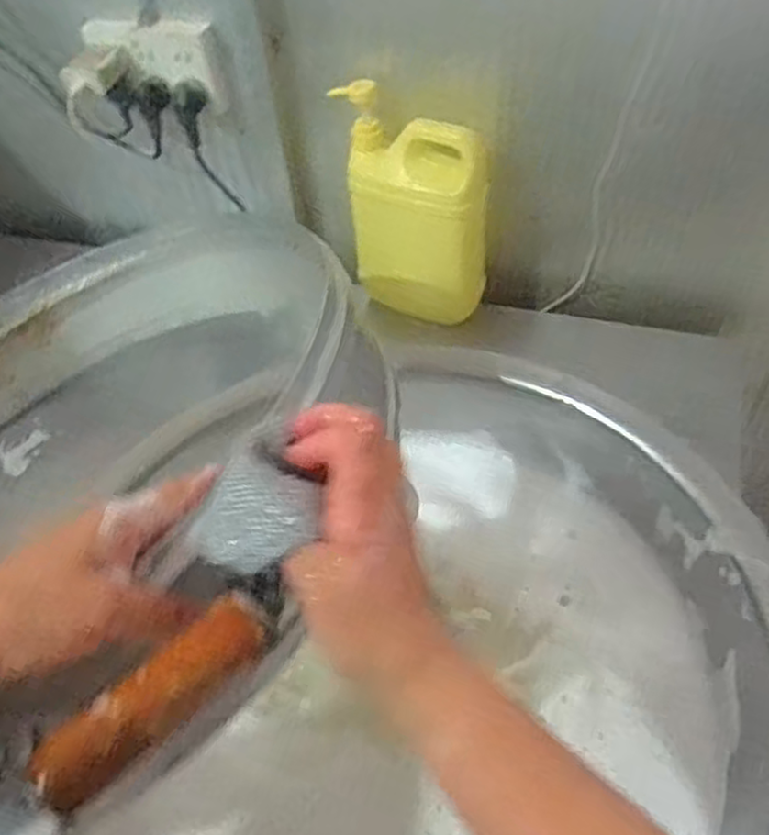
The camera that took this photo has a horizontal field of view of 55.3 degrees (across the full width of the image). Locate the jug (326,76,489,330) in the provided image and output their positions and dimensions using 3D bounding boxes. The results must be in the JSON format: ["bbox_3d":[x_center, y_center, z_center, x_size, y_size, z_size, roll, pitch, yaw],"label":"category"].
[{"bbox_3d":[0.030,-0.216,0.791,0.160,0.230,0.080,11,52,14],"label":"jug"}]

